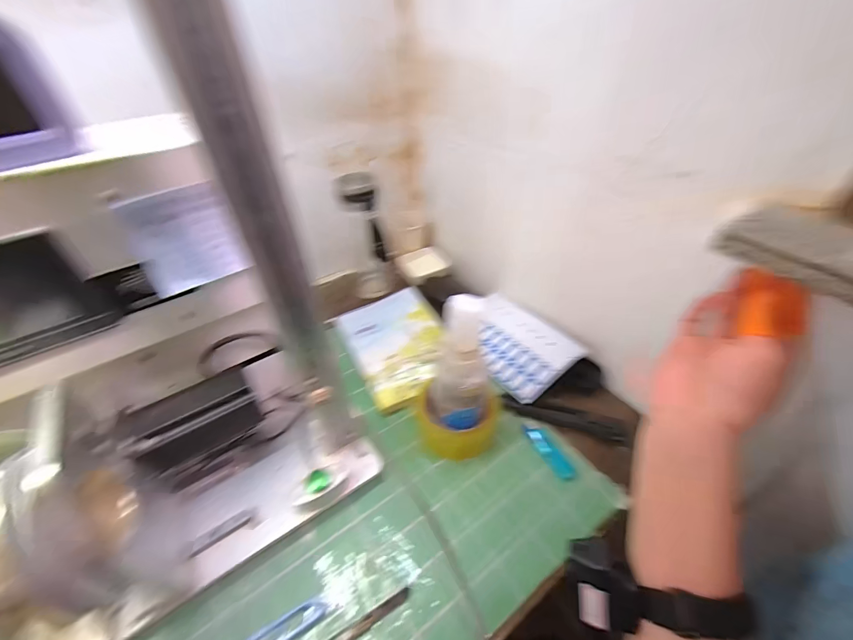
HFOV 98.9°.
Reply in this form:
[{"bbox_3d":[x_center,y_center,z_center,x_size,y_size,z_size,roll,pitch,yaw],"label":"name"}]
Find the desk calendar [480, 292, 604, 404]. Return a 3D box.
[{"bbox_3d":[0.139,0.038,0.531,0.119,0.053,0.184,-26,49,-23],"label":"desk calendar"}]

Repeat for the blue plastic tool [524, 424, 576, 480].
[{"bbox_3d":[0.150,0.158,0.445,0.024,0.006,0.076,-21,46,-19],"label":"blue plastic tool"}]

